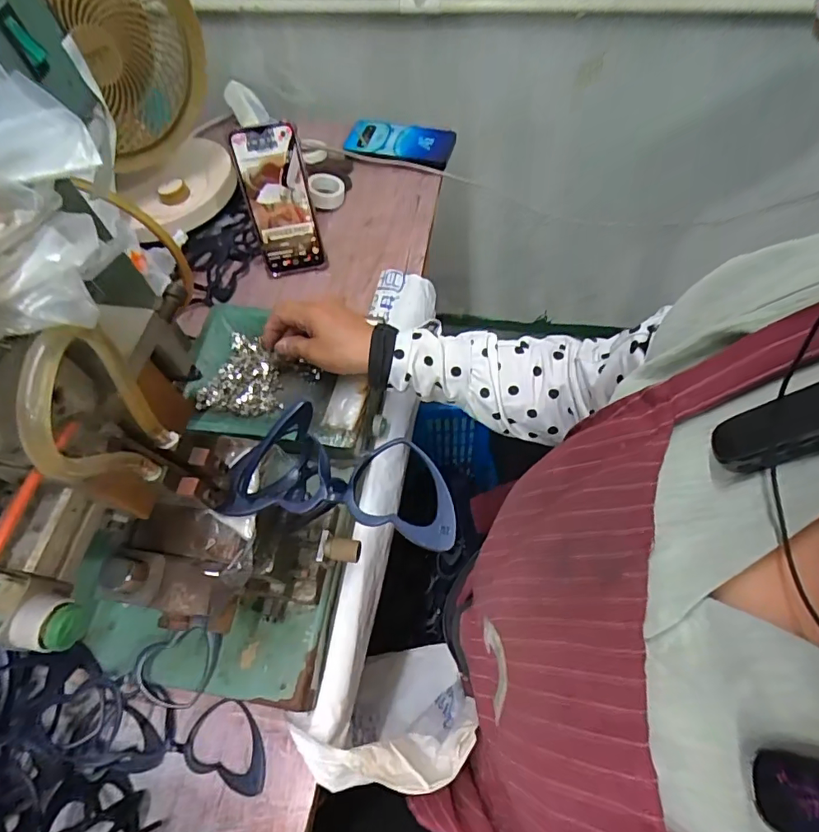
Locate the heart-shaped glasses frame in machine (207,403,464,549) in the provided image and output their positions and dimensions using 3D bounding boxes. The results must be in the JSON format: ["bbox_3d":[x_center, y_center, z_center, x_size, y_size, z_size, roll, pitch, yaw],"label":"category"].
[{"bbox_3d":[-0.040,0.034,0.307,0.142,0.026,0.072,9,63,8],"label":"heart-shaped glasses frame in machine"}]

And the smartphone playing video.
[{"bbox_3d":[-0.155,-0.253,0.597,0.076,0.165,0.015,-12,35,-3],"label":"smartphone playing video"}]

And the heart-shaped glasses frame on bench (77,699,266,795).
[{"bbox_3d":[-0.185,0.262,0.406,0.142,0.015,0.059,5,62,6],"label":"heart-shaped glasses frame on bench"}]

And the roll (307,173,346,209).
[{"bbox_3d":[-0.116,-0.317,0.698,0.048,0.020,0.052,-1,62,3],"label":"roll"}]

